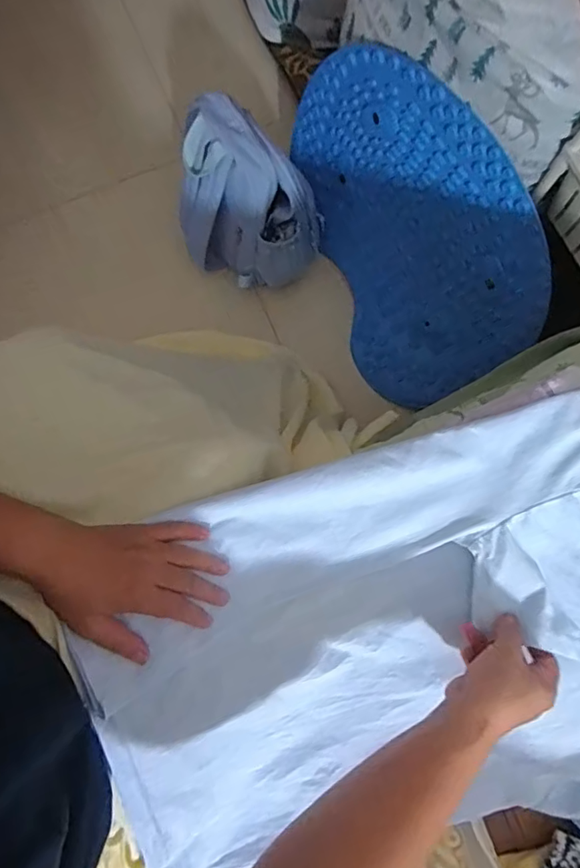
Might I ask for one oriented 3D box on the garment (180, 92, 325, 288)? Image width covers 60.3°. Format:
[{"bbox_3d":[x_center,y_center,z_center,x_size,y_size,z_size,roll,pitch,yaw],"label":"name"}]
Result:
[{"bbox_3d":[-0.077,-0.416,0.915,0.245,0.280,0.166,18,79,5],"label":"garment"}]

